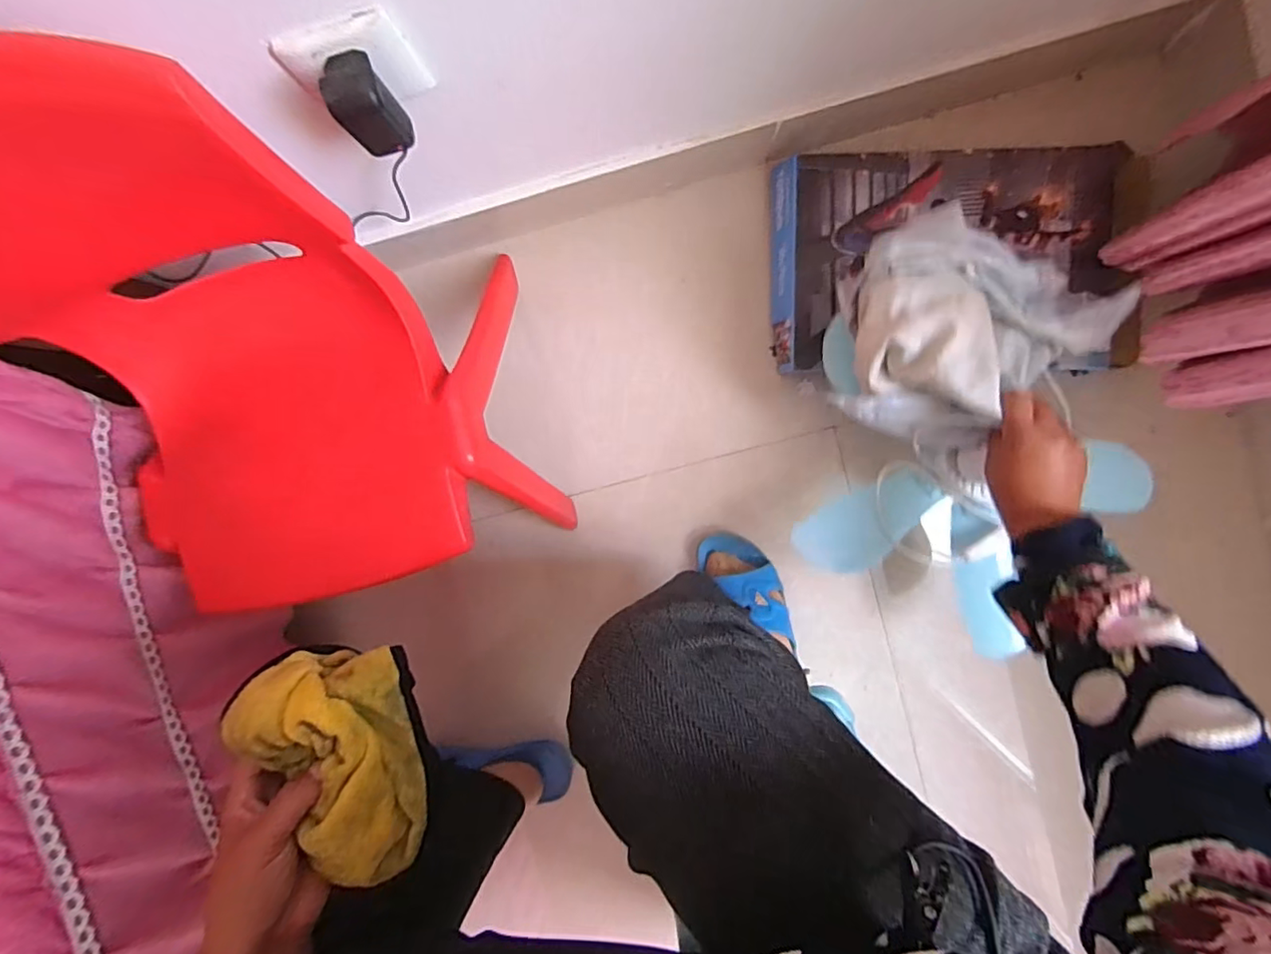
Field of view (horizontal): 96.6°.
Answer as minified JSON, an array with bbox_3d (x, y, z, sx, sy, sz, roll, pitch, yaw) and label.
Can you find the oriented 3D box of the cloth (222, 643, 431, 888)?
[{"bbox_3d":[-0.180,0.175,0.365,0.073,0.076,0.145,-31,92,3],"label":"cloth"}]

